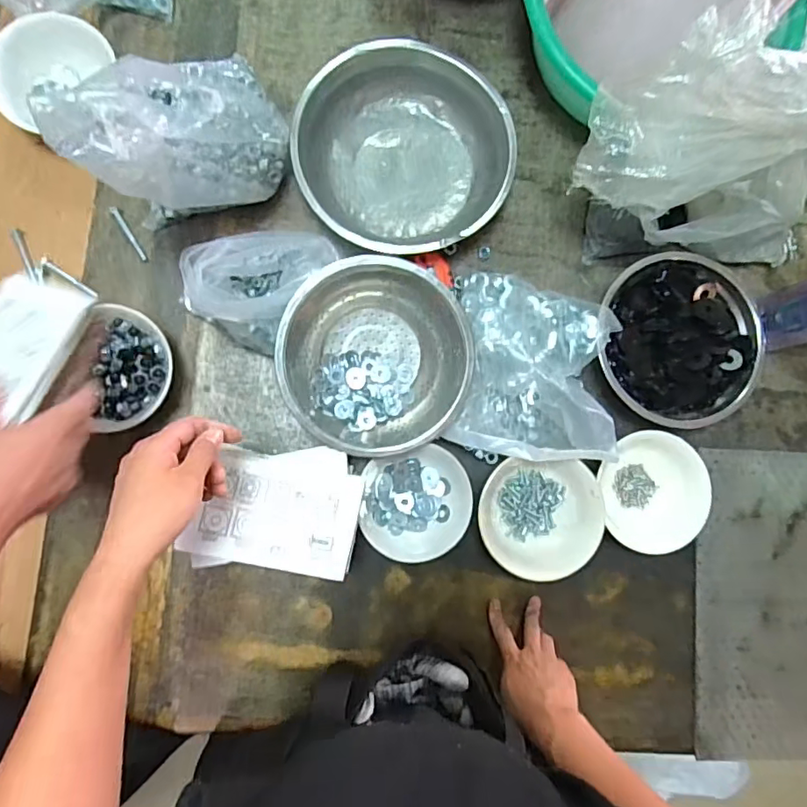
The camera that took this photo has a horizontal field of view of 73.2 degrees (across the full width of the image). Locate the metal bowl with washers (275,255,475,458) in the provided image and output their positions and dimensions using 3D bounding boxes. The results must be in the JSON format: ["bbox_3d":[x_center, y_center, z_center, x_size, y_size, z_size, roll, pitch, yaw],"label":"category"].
[{"bbox_3d":[-0.031,-0.047,0.605,0.198,0.088,0.198,0,86,-6],"label":"metal bowl with washers"}]

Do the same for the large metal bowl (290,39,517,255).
[{"bbox_3d":[0.000,-0.296,0.665,0.249,0.078,0.227,0,86,-6],"label":"large metal bowl"}]

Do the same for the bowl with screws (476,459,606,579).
[{"bbox_3d":[0.154,0.133,0.650,0.139,0.076,0.128,0,86,-6],"label":"bowl with screws"}]

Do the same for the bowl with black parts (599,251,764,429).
[{"bbox_3d":[0.338,-0.079,0.690,0.193,0.065,0.206,0,86,-6],"label":"bowl with black parts"}]

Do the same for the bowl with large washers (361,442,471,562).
[{"bbox_3d":[0.014,0.122,0.641,0.125,0.057,0.128,0,86,-6],"label":"bowl with large washers"}]

